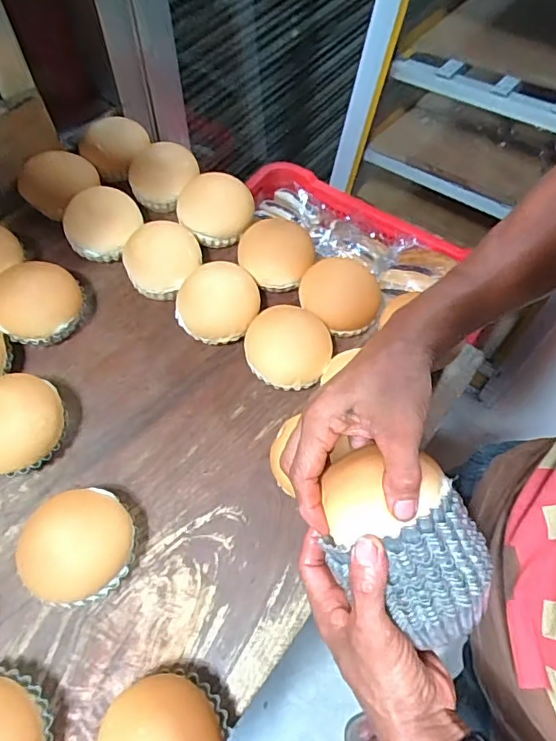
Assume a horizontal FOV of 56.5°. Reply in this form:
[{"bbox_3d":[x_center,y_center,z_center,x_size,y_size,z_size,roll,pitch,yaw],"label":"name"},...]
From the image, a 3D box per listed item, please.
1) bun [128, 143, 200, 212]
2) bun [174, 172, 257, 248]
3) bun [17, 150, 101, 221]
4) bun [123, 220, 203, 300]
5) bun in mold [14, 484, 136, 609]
[{"bbox_3d":[-0.149,-0.255,0.680,0.084,0.053,0.084,0,60,-1],"label":"bun"},{"bbox_3d":[-0.076,-0.204,0.651,0.087,0.054,0.077,2,60,0],"label":"bun"},{"bbox_3d":[-0.276,-0.236,0.650,0.088,0.049,0.088,-5,60,-4],"label":"bun"},{"bbox_3d":[-0.135,-0.129,0.617,0.084,0.050,0.087,-10,61,-7],"label":"bun"},{"bbox_3d":[-0.174,0.155,0.456,0.091,0.067,0.083,0,60,-1],"label":"bun in mold"}]

